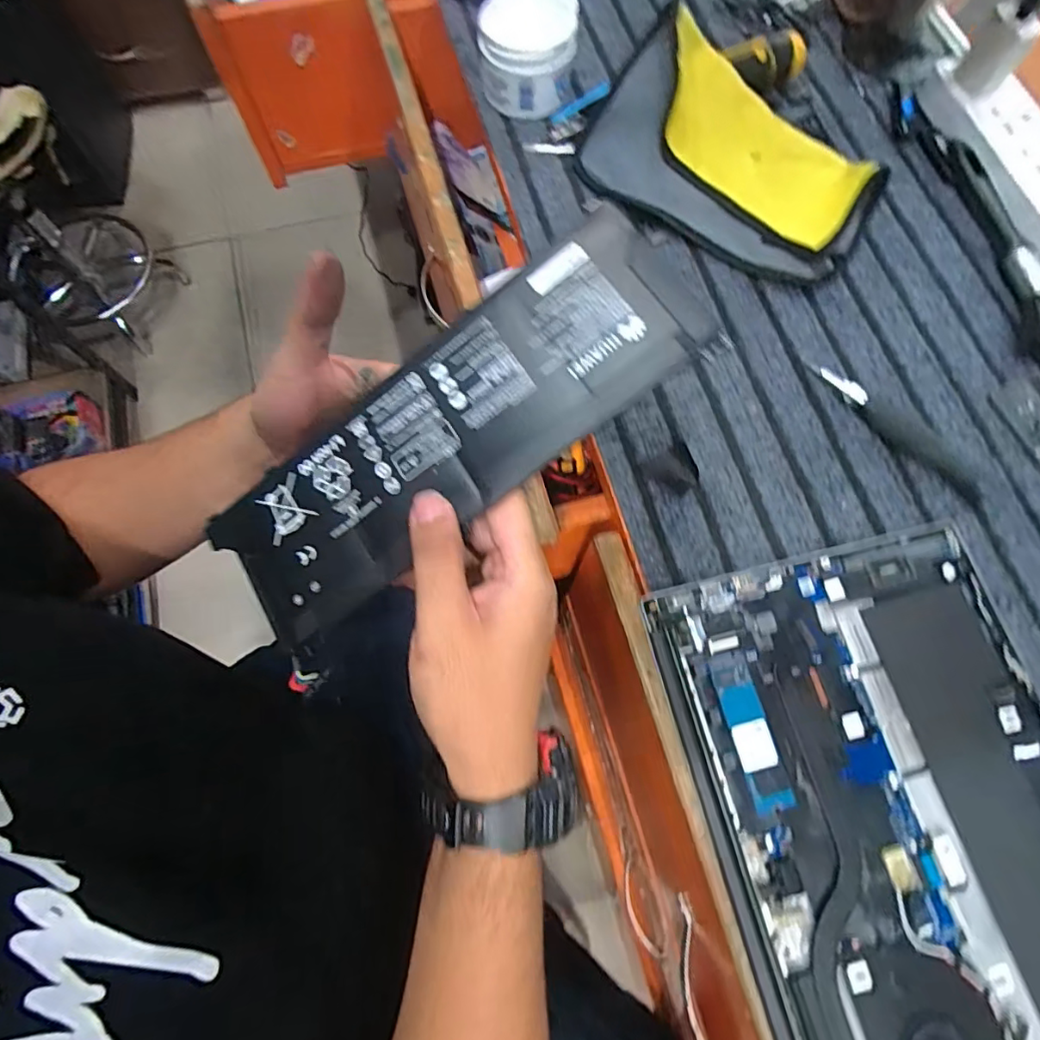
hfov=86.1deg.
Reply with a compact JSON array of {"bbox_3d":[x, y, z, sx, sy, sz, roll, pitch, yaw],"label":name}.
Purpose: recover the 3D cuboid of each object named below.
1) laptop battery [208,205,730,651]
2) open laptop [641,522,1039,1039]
[{"bbox_3d":[-0.037,-0.040,0.268,0.249,0.008,0.089,-35,75,10],"label":"laptop battery"},{"bbox_3d":[0.214,0.173,0.306,0.208,0.014,0.315,-12,72,-5],"label":"open laptop"}]

